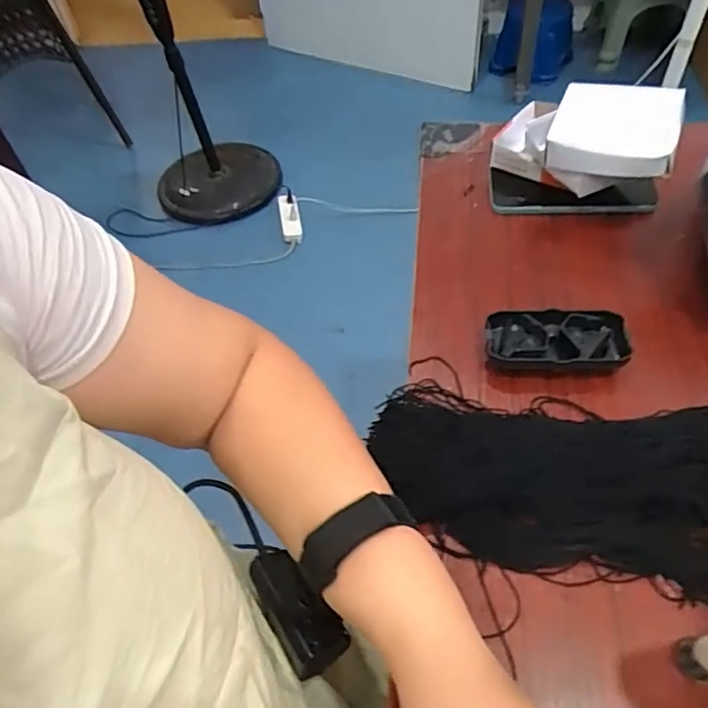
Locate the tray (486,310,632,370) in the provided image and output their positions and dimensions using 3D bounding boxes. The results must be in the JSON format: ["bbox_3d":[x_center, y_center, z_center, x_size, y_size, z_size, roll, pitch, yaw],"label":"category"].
[{"bbox_3d":[0.164,-0.007,0.473,0.109,0.024,0.055,1,53,7],"label":"tray"}]

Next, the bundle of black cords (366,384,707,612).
[{"bbox_3d":[0.142,0.083,0.407,0.260,0.032,0.130,8,54,12],"label":"bundle of black cords"}]

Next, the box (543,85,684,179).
[{"bbox_3d":[0.237,-0.208,0.533,0.105,0.045,0.094,16,56,18],"label":"box"}]

